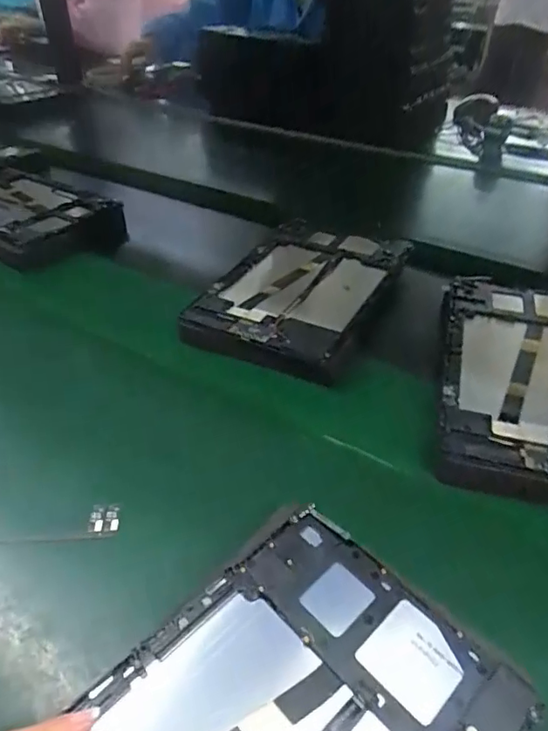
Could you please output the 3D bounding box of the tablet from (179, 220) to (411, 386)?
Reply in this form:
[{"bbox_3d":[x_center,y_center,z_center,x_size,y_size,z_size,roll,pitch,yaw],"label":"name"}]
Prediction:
[{"bbox_3d":[0.031,-0.077,0.539,0.148,0.029,0.233,17,42,22],"label":"tablet"}]

